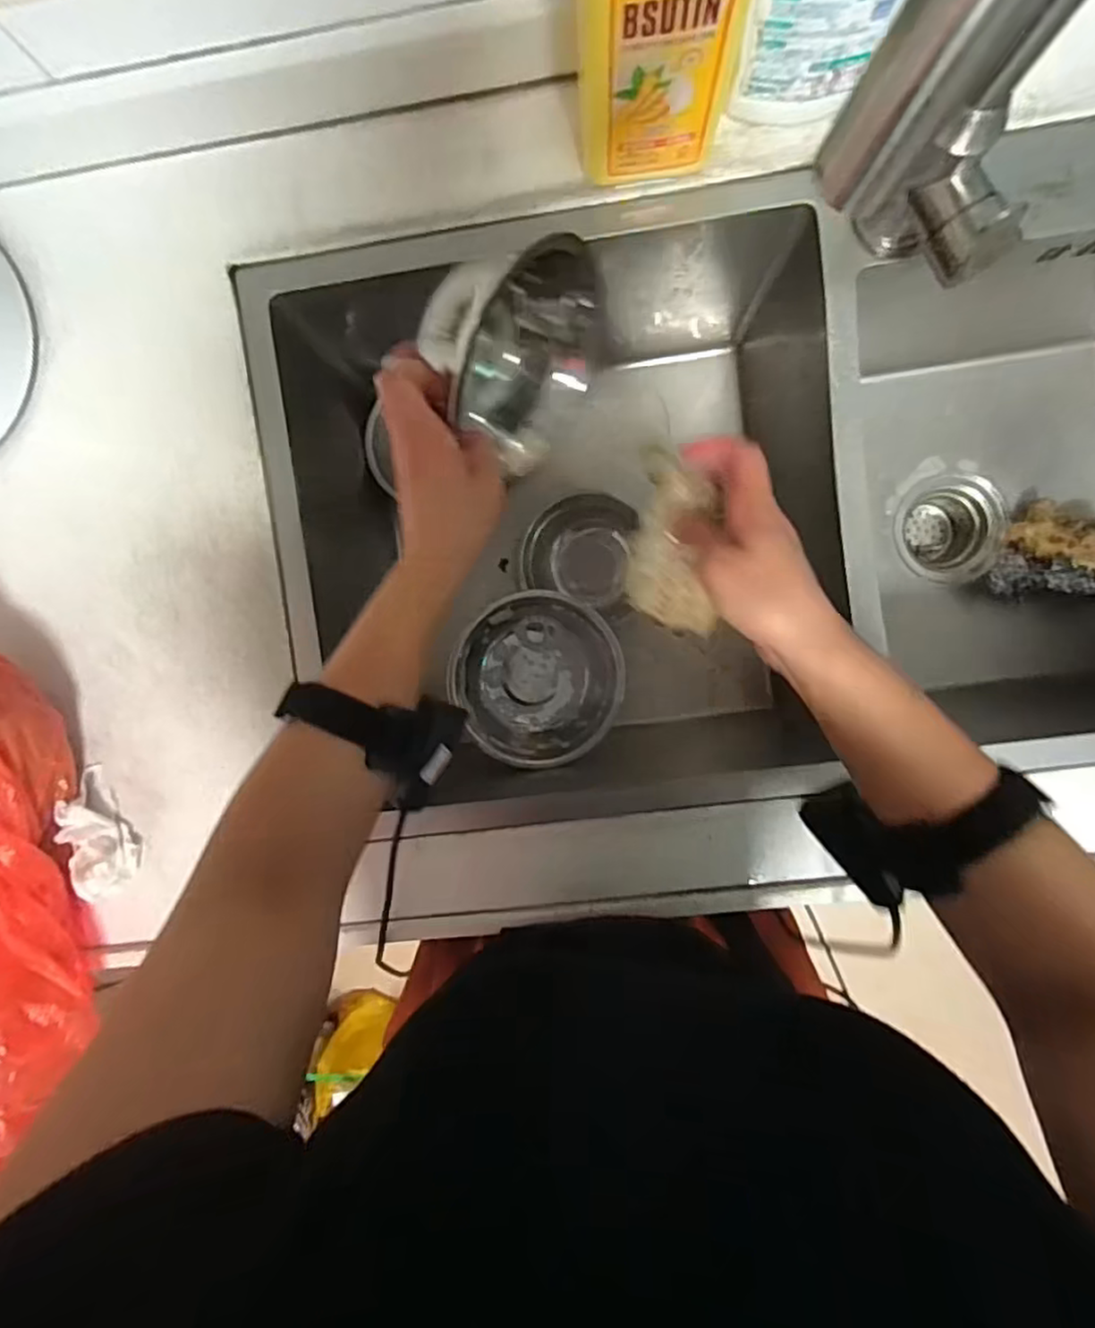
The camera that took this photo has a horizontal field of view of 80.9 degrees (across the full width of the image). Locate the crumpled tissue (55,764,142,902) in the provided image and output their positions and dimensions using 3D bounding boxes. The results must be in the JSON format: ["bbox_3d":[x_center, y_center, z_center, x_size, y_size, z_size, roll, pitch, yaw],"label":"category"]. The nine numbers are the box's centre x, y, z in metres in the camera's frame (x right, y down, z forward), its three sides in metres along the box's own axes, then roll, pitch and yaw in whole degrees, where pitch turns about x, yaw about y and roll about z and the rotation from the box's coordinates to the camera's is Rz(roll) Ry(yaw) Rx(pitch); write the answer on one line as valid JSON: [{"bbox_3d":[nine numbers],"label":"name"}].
[{"bbox_3d":[-0.344,0.128,0.487,0.034,0.035,0.090,-26,92,5],"label":"crumpled tissue"}]

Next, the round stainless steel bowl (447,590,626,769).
[{"bbox_3d":[-0.005,0.011,0.569,0.138,0.066,0.147,0,94,4],"label":"round stainless steel bowl"}]

